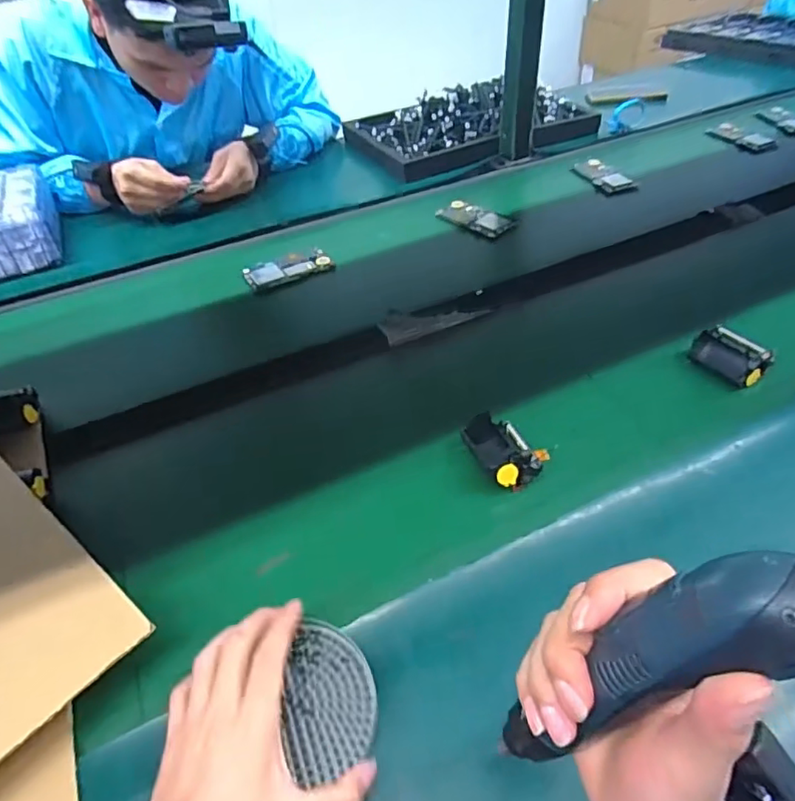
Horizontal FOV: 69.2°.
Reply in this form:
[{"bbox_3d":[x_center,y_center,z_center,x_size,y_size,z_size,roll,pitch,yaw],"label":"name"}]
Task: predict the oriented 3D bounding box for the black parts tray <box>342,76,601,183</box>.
[{"bbox_3d":[0.145,-0.561,1.129,0.455,0.093,0.275,-19,47,-15],"label":"black parts tray"}]

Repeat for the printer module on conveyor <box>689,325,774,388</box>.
[{"bbox_3d":[0.362,-0.049,0.630,0.044,0.040,0.079,-21,47,-16],"label":"printer module on conveyor"}]

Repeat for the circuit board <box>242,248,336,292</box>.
[{"bbox_3d":[-0.160,-0.193,0.841,0.123,0.008,0.059,-21,47,-16],"label":"circuit board"}]

